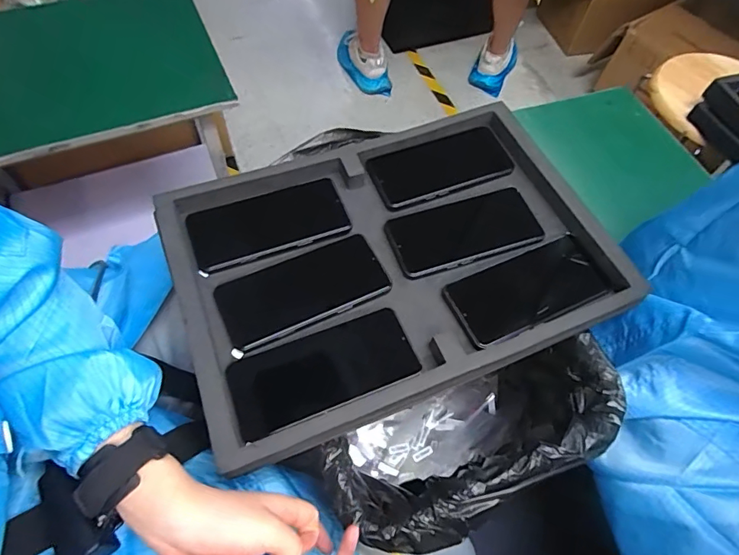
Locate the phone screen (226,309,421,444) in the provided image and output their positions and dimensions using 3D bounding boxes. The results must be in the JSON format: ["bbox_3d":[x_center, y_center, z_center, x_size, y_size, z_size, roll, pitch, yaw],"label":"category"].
[{"bbox_3d":[-0.042,0.083,0.408,0.161,0.014,0.072,-18,64,-14],"label":"phone screen"}]

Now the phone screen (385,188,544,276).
[{"bbox_3d":[0.104,-0.052,0.499,0.163,0.009,0.073,-16,63,-12],"label":"phone screen"}]

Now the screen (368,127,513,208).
[{"bbox_3d":[0.083,-0.133,0.538,0.159,0.010,0.077,-18,64,-13],"label":"screen"}]

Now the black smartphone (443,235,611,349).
[{"bbox_3d":[0.161,0.012,0.460,0.159,0.010,0.079,-20,52,-15],"label":"black smartphone"}]

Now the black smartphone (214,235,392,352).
[{"bbox_3d":[-0.067,0.011,0.458,0.161,0.011,0.073,-23,65,-16],"label":"black smartphone"}]

